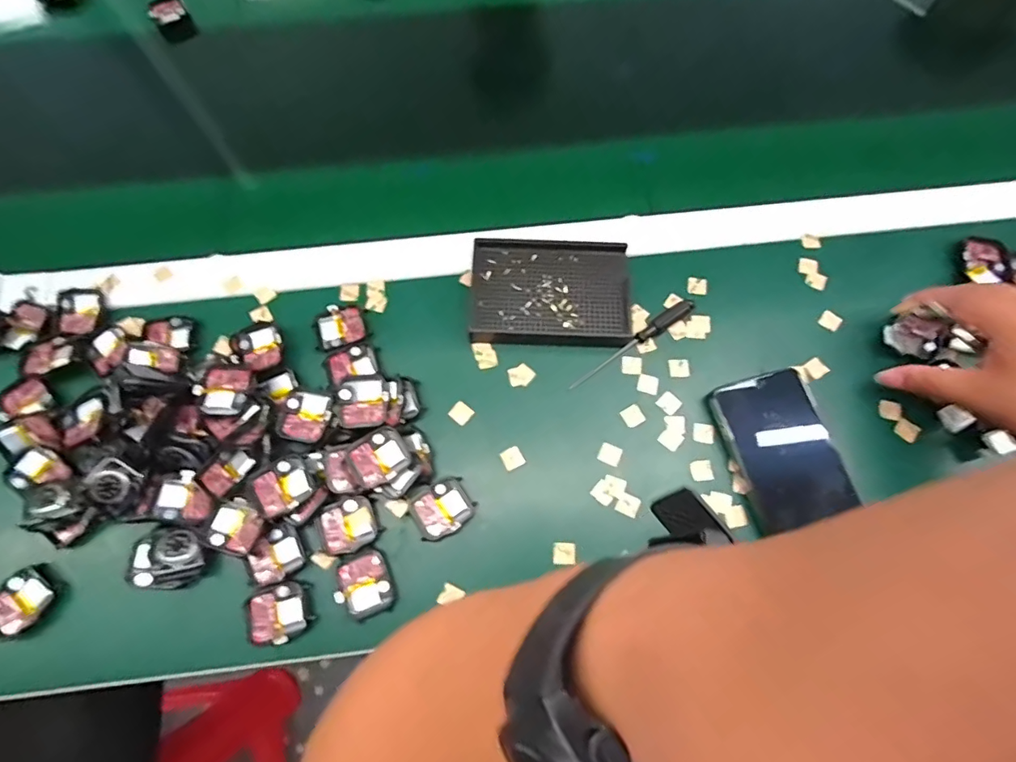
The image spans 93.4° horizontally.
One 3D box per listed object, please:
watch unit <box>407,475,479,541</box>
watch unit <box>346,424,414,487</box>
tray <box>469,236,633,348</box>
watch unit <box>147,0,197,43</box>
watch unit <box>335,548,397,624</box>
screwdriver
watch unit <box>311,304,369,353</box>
[{"bbox_3d":[-0.050,0.098,0.368,0.044,0.012,0.038,-33,75,-10],"label":"watch unit"},{"bbox_3d":[-0.097,0.057,0.360,0.042,0.007,0.039,-34,81,-14],"label":"watch unit"},{"bbox_3d":[0.037,-0.079,0.420,0.134,0.023,0.095,3,72,1],"label":"tray"},{"bbox_3d":[-0.381,-0.412,0.546,0.038,0.030,0.033,-29,74,-9],"label":"watch unit"},{"bbox_3d":[-0.105,0.150,0.351,0.036,0.009,0.044,-22,73,-7],"label":"watch unit"},{"bbox_3d":[0.107,-0.034,0.406,0.130,0.014,0.014,-33,75,-10],"label":"screwdriver"},{"bbox_3d":[-0.144,-0.045,0.412,0.044,0.011,0.038,-27,74,-9],"label":"watch unit"}]

